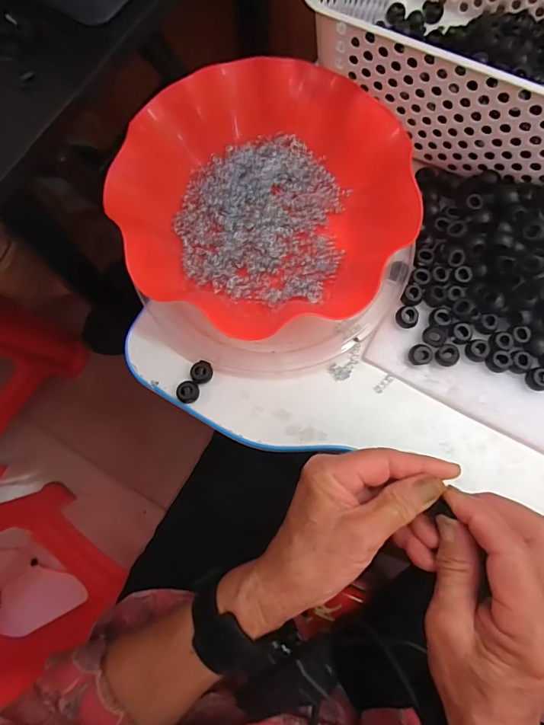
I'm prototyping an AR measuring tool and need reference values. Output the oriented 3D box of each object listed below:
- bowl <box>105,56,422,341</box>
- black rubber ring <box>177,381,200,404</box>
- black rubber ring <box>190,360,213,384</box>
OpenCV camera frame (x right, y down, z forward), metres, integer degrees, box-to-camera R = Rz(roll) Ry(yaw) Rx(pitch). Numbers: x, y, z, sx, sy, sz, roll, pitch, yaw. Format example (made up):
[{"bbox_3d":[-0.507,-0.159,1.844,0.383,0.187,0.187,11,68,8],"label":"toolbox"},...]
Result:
[{"bbox_3d":[-0.007,-0.127,0.350,0.215,0.068,0.208,0,76,1],"label":"bowl"},{"bbox_3d":[-0.067,0.023,0.345,0.017,0.011,0.017,0,76,1],"label":"black rubber ring"},{"bbox_3d":[-0.057,0.008,0.349,0.018,0.008,0.016,-34,77,-7],"label":"black rubber ring"}]

